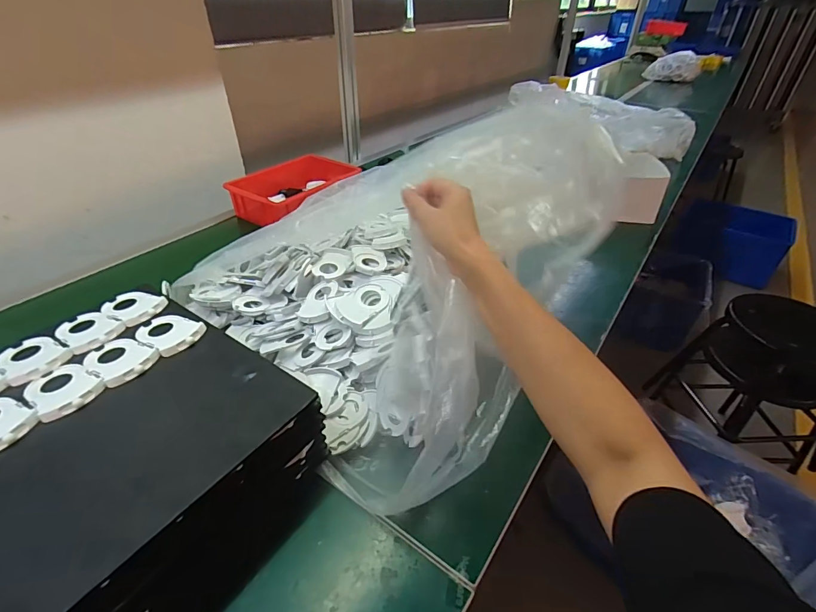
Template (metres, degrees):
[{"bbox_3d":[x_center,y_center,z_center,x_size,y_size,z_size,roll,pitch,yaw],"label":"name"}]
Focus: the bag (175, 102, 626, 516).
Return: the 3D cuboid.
[{"bbox_3d":[-0.062,-0.089,0.573,0.574,0.339,0.388,29,43,30],"label":"bag"}]

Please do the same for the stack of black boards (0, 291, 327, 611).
[{"bbox_3d":[-0.372,0.186,0.378,0.345,0.117,0.470,25,41,26],"label":"stack of black boards"}]

